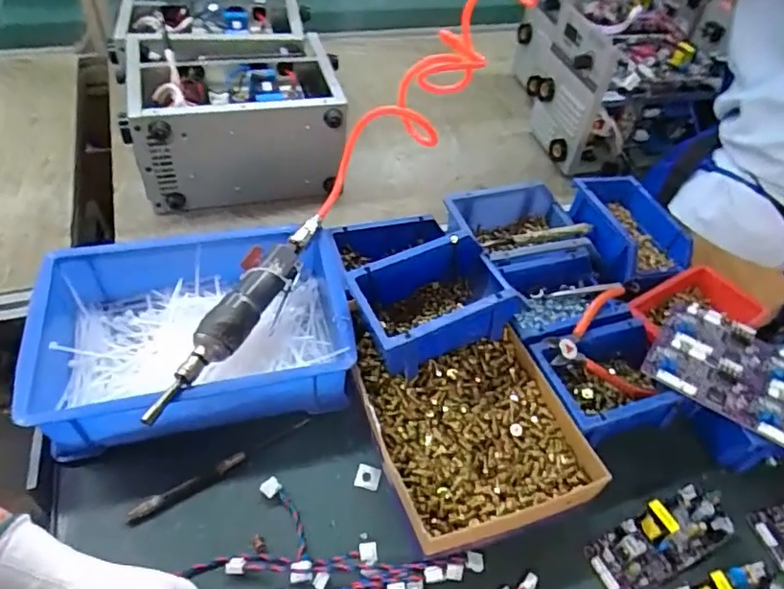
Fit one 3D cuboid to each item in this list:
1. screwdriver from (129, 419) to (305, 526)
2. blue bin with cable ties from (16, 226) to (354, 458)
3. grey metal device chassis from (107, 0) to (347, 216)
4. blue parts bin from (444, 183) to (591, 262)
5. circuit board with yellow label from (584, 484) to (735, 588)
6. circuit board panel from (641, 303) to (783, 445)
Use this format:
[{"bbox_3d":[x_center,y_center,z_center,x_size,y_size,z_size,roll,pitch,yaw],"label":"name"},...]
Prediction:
[{"bbox_3d":[-0.157,0.163,0.526,0.173,0.009,0.015,-23,54,-24],"label":"screwdriver"},{"bbox_3d":[-0.196,0.038,0.578,0.294,0.093,0.210,-10,50,-14],"label":"blue bin with cable ties"},{"bbox_3d":[-0.252,-0.317,0.873,0.291,0.150,0.389,-13,51,-16],"label":"grey metal device chassis"},{"bbox_3d":[0.162,-0.075,0.714,0.176,0.071,0.137,-9,50,-14],"label":"blue parts bin"},{"bbox_3d":[0.241,0.212,0.494,0.135,0.032,0.051,-18,52,-20],"label":"circuit board with yellow label"},{"bbox_3d":[0.358,0.080,0.547,0.196,0.014,0.130,26,51,17],"label":"circuit board panel"}]

